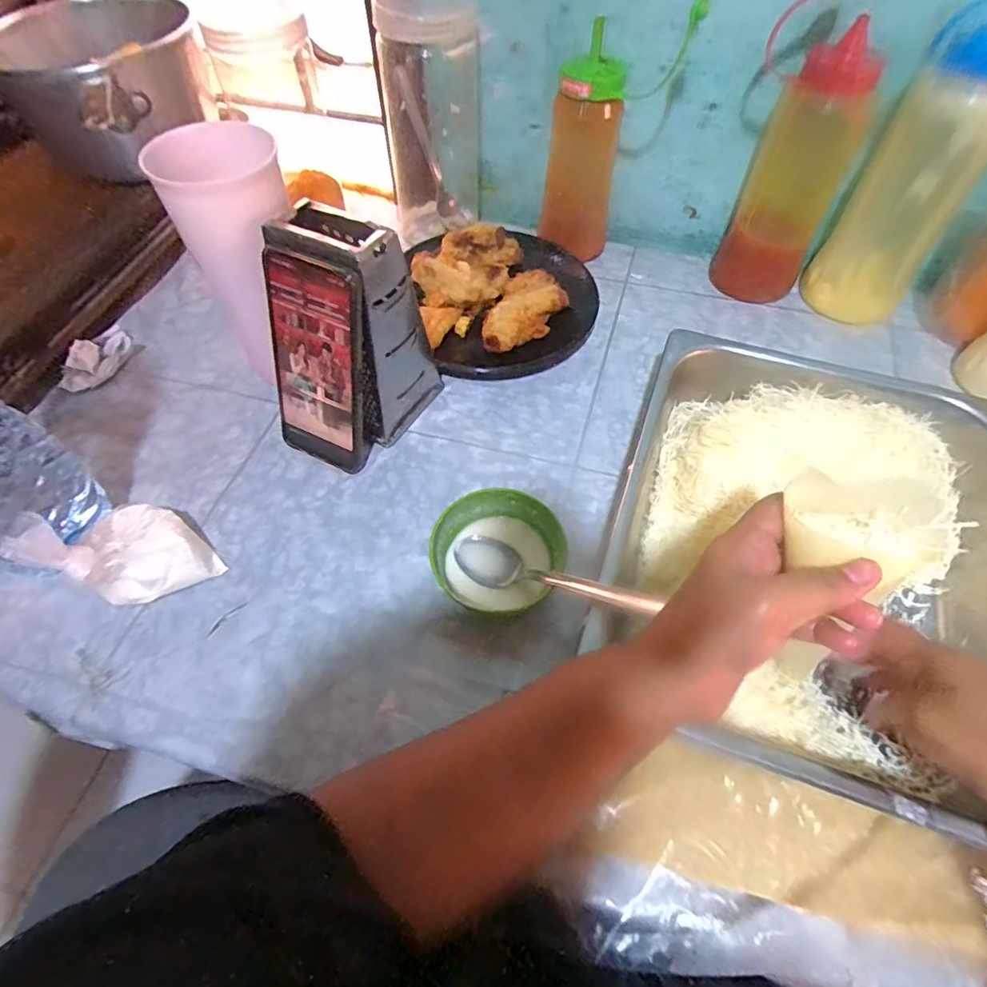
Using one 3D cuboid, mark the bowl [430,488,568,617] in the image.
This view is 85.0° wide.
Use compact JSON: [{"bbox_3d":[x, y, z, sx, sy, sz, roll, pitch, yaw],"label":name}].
[{"bbox_3d":[0.004,0.047,0.393,0.088,0.047,0.088,0,57,1],"label":"bowl"}]

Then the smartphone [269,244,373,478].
[{"bbox_3d":[-0.134,-0.096,0.416,0.077,0.168,0.015,24,40,10],"label":"smartphone"}]

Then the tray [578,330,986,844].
[{"bbox_3d":[0.222,0.032,0.384,0.262,0.060,0.326,18,59,12],"label":"tray"}]

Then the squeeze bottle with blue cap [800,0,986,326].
[{"bbox_3d":[0.371,-0.271,0.477,0.083,0.235,0.069,26,62,16],"label":"squeeze bottle with blue cap"}]

